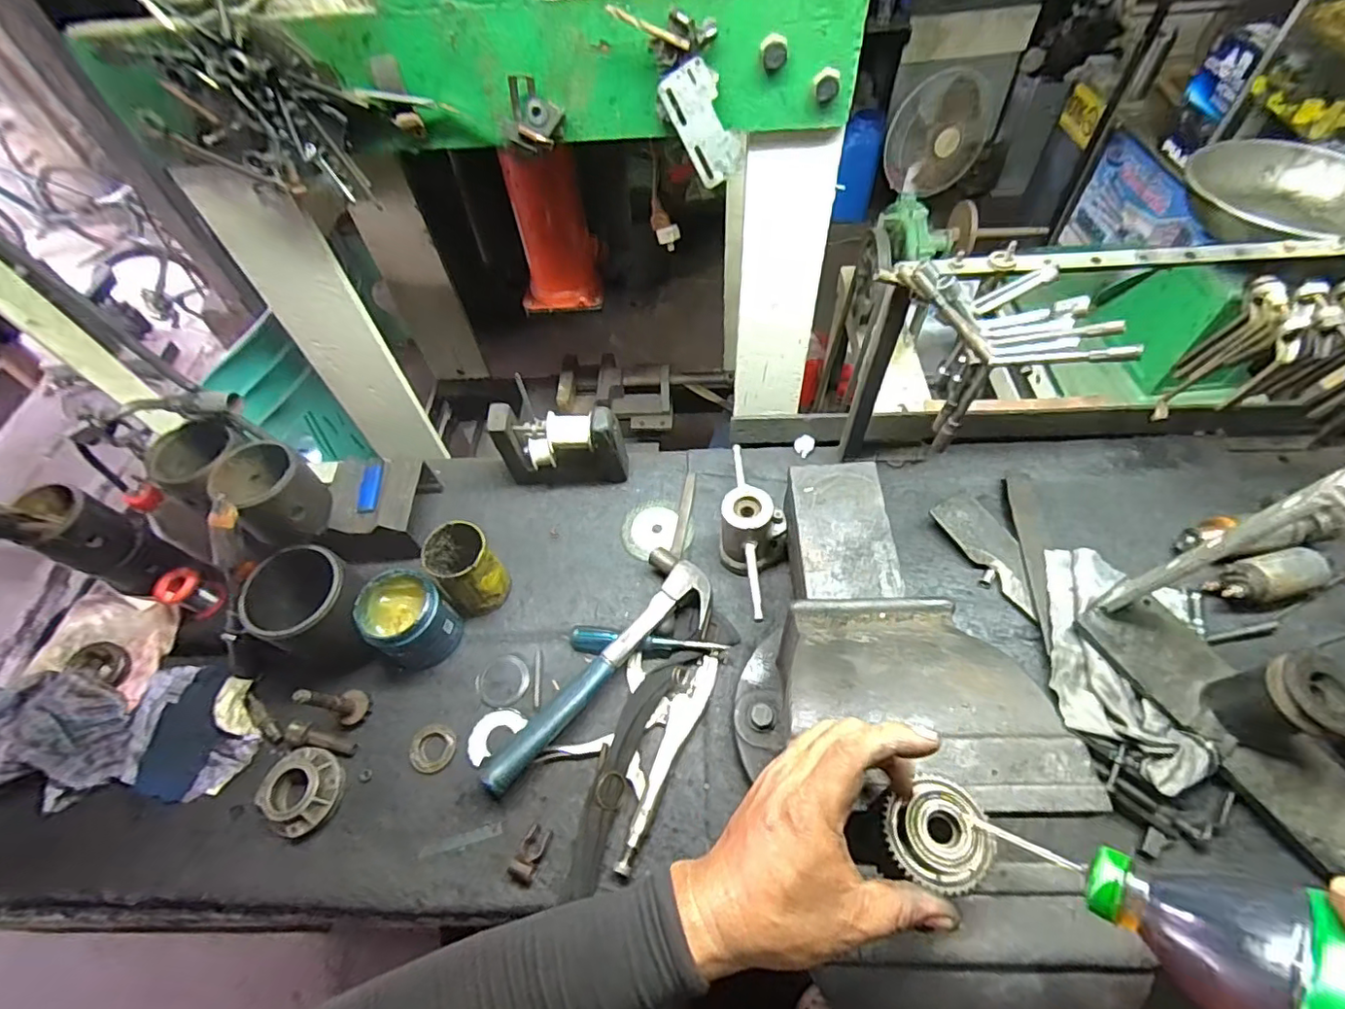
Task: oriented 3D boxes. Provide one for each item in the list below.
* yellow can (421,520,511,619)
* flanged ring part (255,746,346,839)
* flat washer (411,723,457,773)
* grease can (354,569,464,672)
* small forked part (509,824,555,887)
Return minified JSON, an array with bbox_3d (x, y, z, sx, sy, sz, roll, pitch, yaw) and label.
[{"bbox_3d":[-0.259,0.082,0.729,0.079,0.112,0.076,-2,56,3],"label":"yellow can"},{"bbox_3d":[-0.413,0.316,0.648,0.087,0.026,0.084,11,57,11],"label":"flanged ring part"},{"bbox_3d":[-0.276,0.279,0.673,0.049,0.009,0.052,-2,56,3],"label":"flat washer"},{"bbox_3d":[-0.316,0.140,0.698,0.089,0.101,0.084,-2,56,3],"label":"grease can"},{"bbox_3d":[-0.147,0.360,0.602,0.027,0.023,0.052,18,59,15],"label":"small forked part"}]

